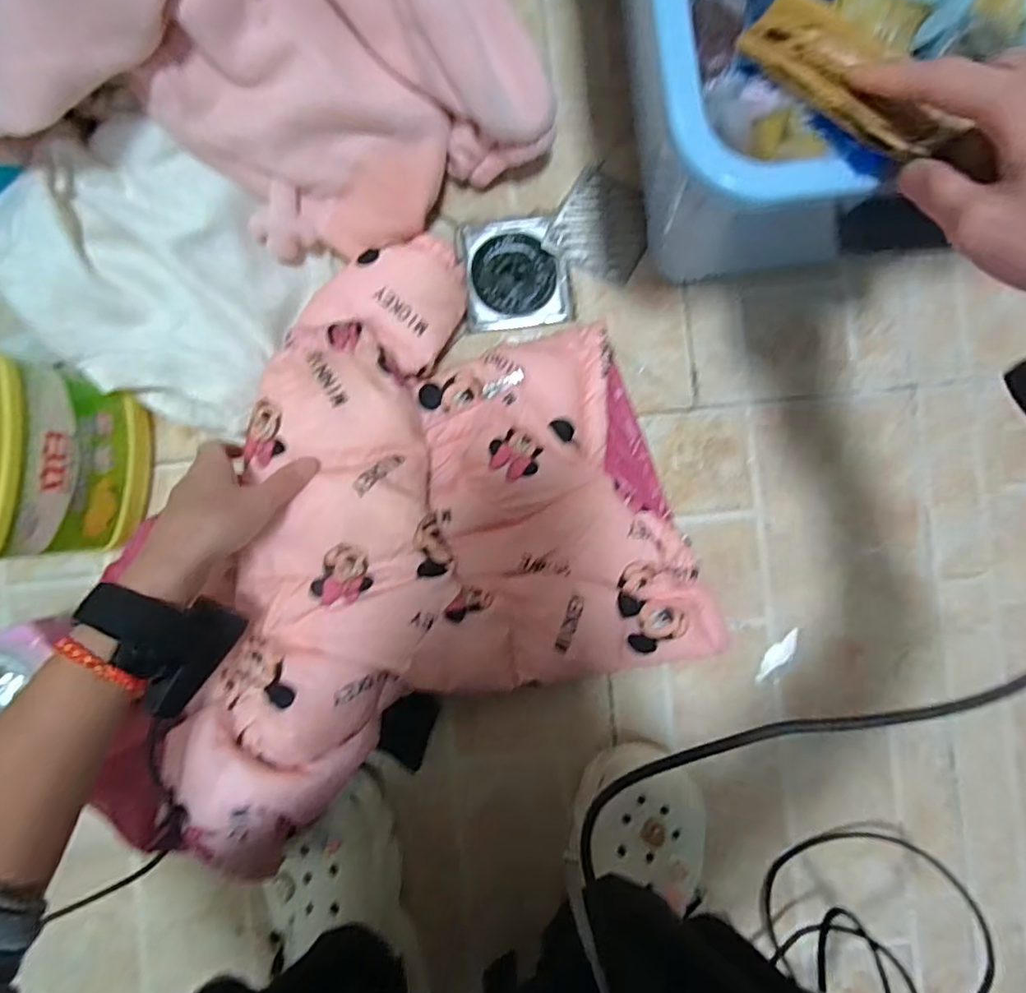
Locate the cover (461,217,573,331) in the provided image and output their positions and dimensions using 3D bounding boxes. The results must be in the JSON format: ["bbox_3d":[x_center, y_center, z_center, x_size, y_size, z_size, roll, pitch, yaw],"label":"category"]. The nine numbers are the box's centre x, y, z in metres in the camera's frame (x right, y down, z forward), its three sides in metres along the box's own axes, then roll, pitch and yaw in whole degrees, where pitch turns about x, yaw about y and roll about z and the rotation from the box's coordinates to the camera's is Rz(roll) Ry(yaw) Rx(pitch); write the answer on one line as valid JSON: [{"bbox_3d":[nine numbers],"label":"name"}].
[{"bbox_3d":[0.003,-0.211,0.558,0.097,0.008,0.102,-6,89,1],"label":"cover"}]

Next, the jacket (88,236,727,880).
[{"bbox_3d":[-0.107,0.023,0.465,0.463,0.107,0.394,-23,89,-2],"label":"jacket"}]

